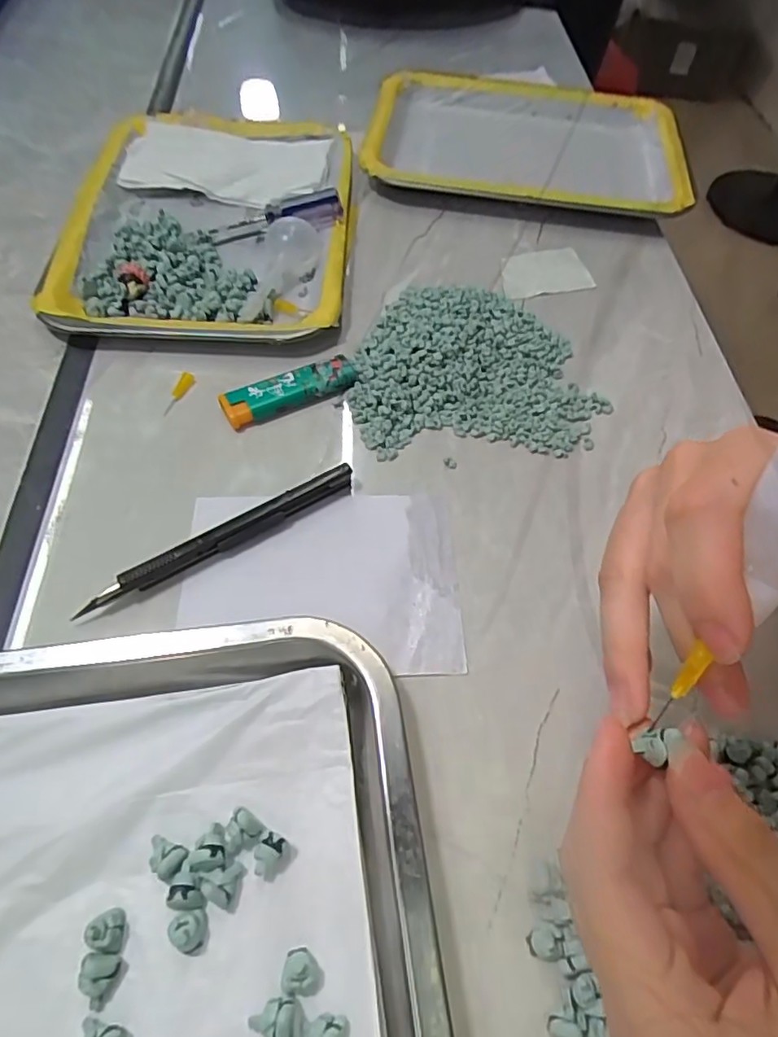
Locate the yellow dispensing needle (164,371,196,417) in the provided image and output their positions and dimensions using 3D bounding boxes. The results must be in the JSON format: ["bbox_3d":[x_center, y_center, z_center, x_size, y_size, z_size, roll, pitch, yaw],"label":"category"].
[{"bbox_3d":[-0.125,-0.074,0.347,0.008,0.006,0.031,15,57,7],"label":"yellow dispensing needle"}]

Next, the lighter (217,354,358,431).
[{"bbox_3d":[-0.059,-0.076,0.347,0.080,0.013,0.024,-23,61,-17],"label":"lighter"}]

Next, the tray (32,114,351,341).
[{"bbox_3d":[-0.124,-0.224,0.419,0.187,0.023,0.258,0,57,-3],"label":"tray"}]

